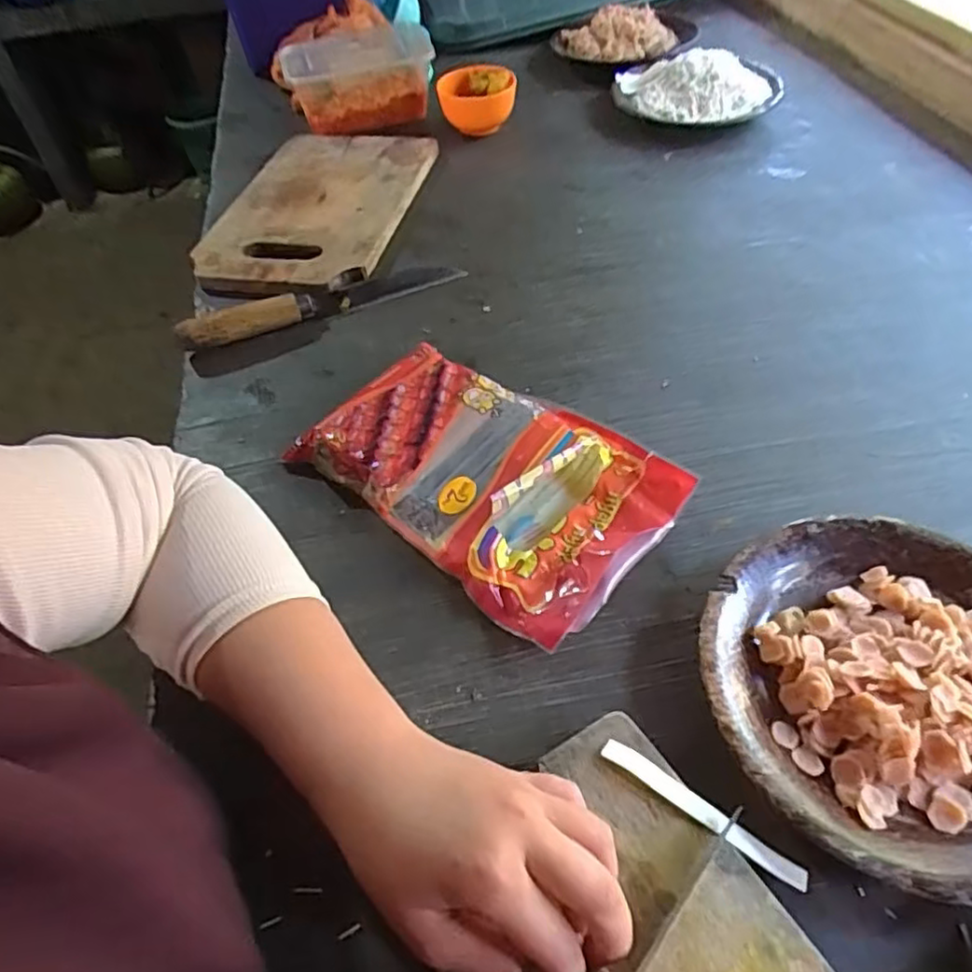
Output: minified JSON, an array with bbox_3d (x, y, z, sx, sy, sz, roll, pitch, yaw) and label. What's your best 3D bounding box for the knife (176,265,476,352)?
[{"bbox_3d":[-0.137,-0.159,0.565,0.237,0.025,0.031,-20,52,-11],"label":"knife"}]

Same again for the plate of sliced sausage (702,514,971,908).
[{"bbox_3d":[0.204,0.099,0.331,0.179,0.031,0.180,-2,51,3],"label":"plate of sliced sausage"}]

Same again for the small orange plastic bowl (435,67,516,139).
[{"bbox_3d":[-0.009,-0.440,0.757,0.084,0.051,0.093,-1,51,5],"label":"small orange plastic bowl"}]

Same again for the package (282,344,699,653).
[{"bbox_3d":[0.001,-0.010,0.431,0.223,0.037,0.140,32,60,27],"label":"package"}]

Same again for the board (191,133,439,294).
[{"bbox_3d":[-0.169,-0.290,0.674,0.181,0.018,0.282,7,52,11],"label":"board"}]

